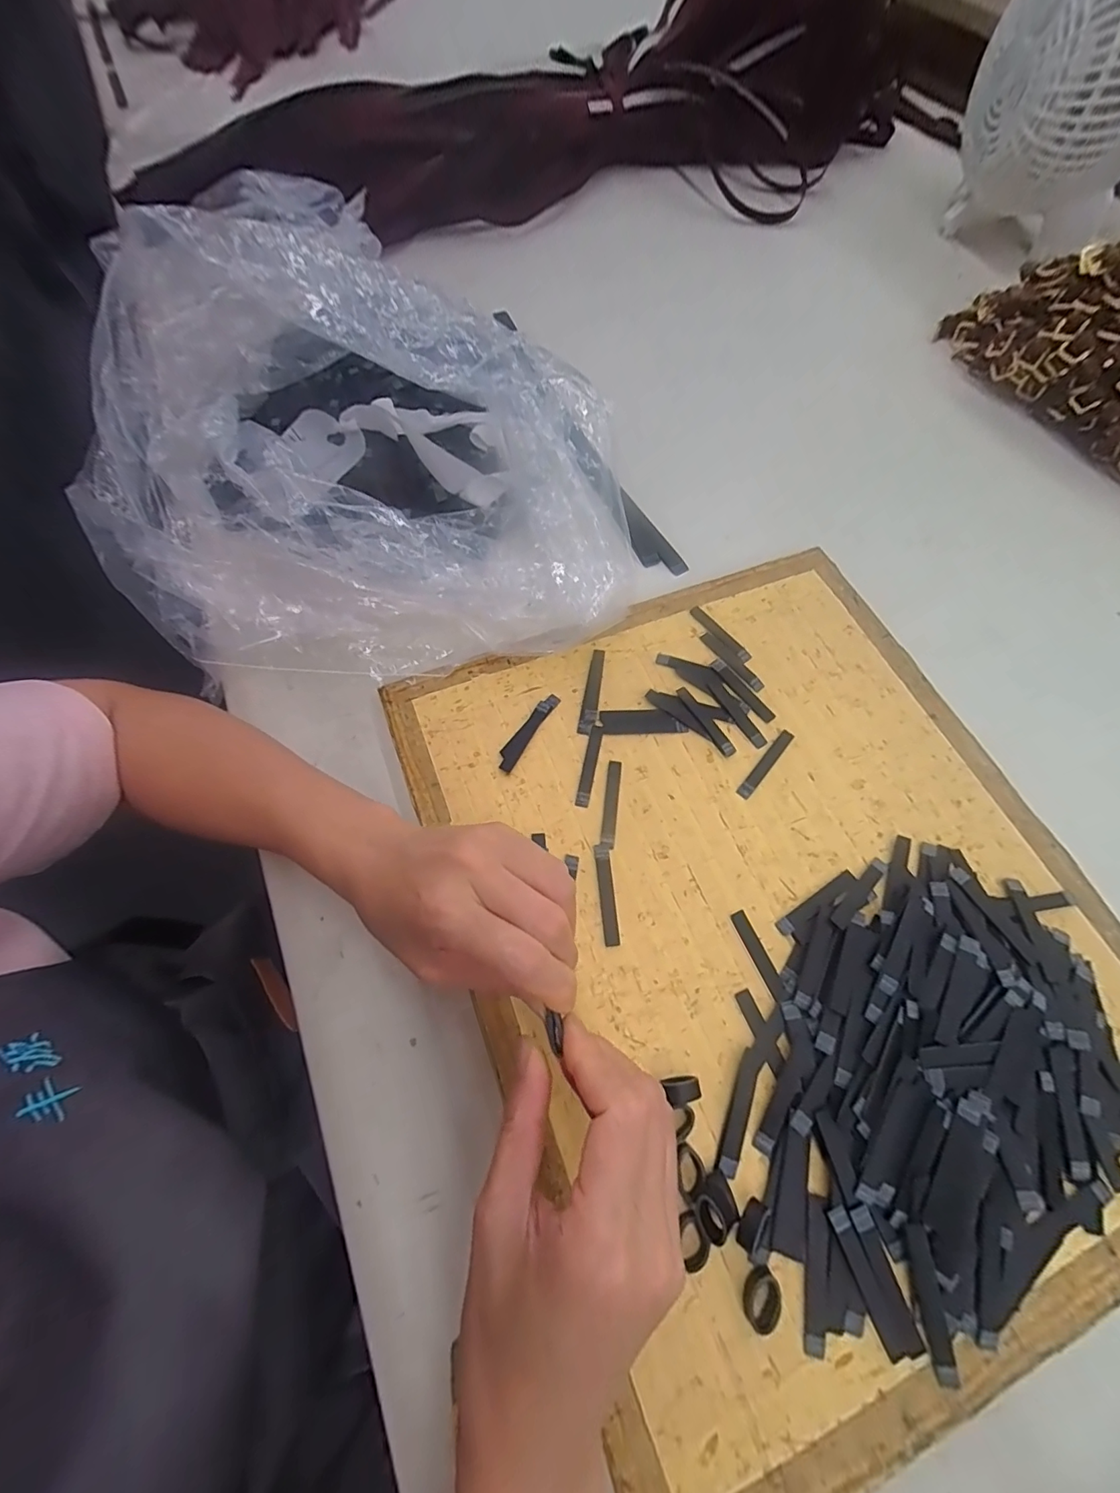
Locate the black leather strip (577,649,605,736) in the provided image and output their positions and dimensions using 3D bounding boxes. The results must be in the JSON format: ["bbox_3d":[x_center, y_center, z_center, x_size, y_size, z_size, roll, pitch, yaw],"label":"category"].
[{"bbox_3d":[0.025,-0.041,0.366,0.012,0.004,0.071,10,68,6],"label":"black leather strip"}]

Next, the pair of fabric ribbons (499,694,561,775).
[{"bbox_3d":[-0.023,-0.012,0.353,0.013,0.004,0.069,31,67,7],"label":"pair of fabric ribbons"}]

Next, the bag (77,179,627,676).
[{"bbox_3d":[-0.155,-0.219,0.382,0.406,0.120,0.331,1,68,2],"label":"bag"}]

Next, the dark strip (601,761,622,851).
[{"bbox_3d":[0.035,0.038,0.334,0.009,0.004,0.060,7,68,5],"label":"dark strip"}]

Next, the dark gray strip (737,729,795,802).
[{"bbox_3d":[0.144,0.011,0.345,0.009,0.004,0.062,39,74,16],"label":"dark gray strip"}]

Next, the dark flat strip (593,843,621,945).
[{"bbox_3d":[0.029,0.092,0.310,0.010,0.004,0.061,-5,67,0],"label":"dark flat strip"}]

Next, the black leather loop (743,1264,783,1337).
[{"bbox_3d":[0.096,0.261,0.234,0.014,0.010,0.024,21,70,10],"label":"black leather loop"}]

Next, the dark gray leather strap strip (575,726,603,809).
[{"bbox_3d":[0.021,0.013,0.344,0.010,0.004,0.060,12,68,6],"label":"dark gray leather strap strip"}]

